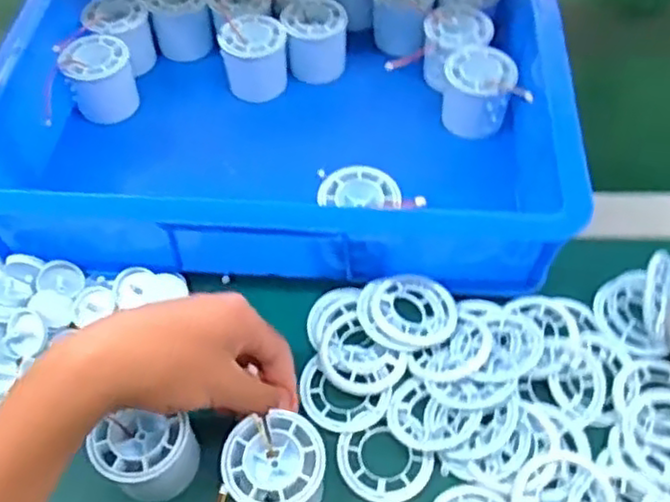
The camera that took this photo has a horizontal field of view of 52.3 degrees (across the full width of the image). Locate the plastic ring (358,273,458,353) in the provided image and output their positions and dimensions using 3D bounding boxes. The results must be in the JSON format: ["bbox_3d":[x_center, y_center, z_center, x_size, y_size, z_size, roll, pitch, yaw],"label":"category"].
[{"bbox_3d":[0.049,0.040,0.457,0.061,0.012,0.055,-25,58,-15],"label":"plastic ring"}]

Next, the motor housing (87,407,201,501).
[{"bbox_3d":[-0.109,0.120,0.398,0.052,0.052,0.044,9,56,8],"label":"motor housing"}]

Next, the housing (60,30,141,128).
[{"bbox_3d":[-0.199,-0.146,0.579,0.053,0.058,0.053,-1,55,1],"label":"housing"}]

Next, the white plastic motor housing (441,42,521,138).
[{"bbox_3d":[0.118,-0.131,0.562,0.054,0.052,0.054,14,56,11],"label":"white plastic motor housing"}]

